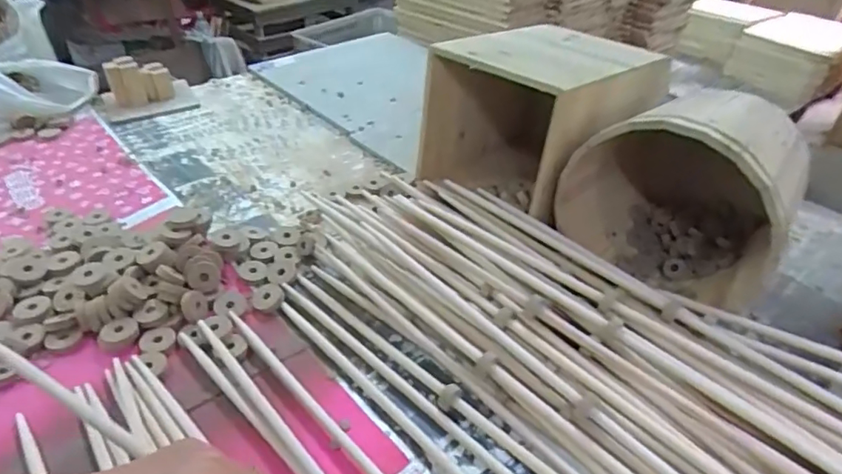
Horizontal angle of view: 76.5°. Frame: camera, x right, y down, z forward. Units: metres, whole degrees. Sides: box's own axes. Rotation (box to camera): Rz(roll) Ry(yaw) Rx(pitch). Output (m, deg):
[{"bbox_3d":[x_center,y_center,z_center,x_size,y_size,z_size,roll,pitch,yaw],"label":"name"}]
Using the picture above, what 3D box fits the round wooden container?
[{"bbox_3d":[0.319,-0.066,0.645,0.233,0.208,0.269,23,42,26],"label":"round wooden container"}]

